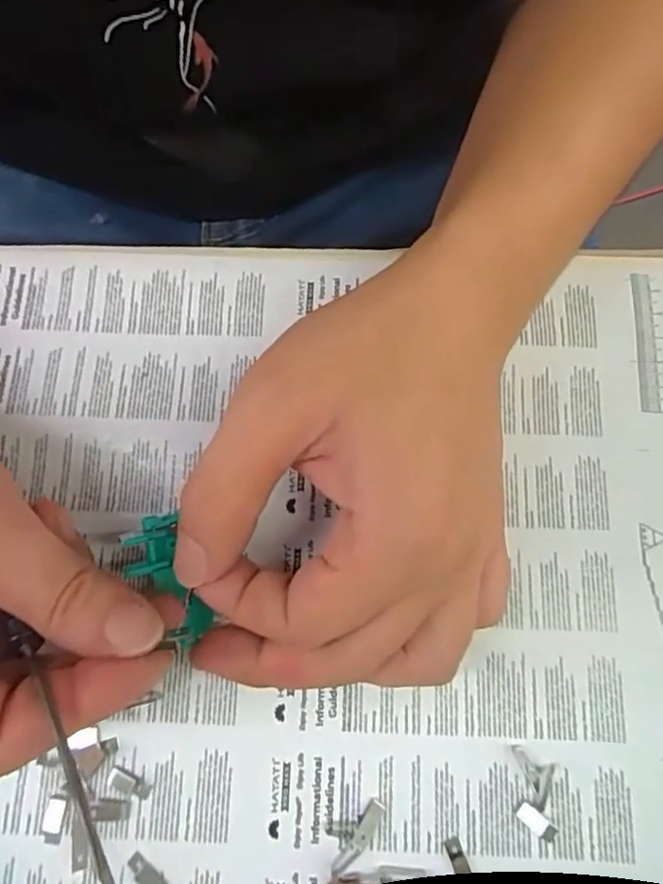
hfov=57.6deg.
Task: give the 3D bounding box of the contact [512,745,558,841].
[{"bbox_3d":[0.066,0.114,0.195,0.013,0.004,0.026,4,76,1],"label":"contact"}]

